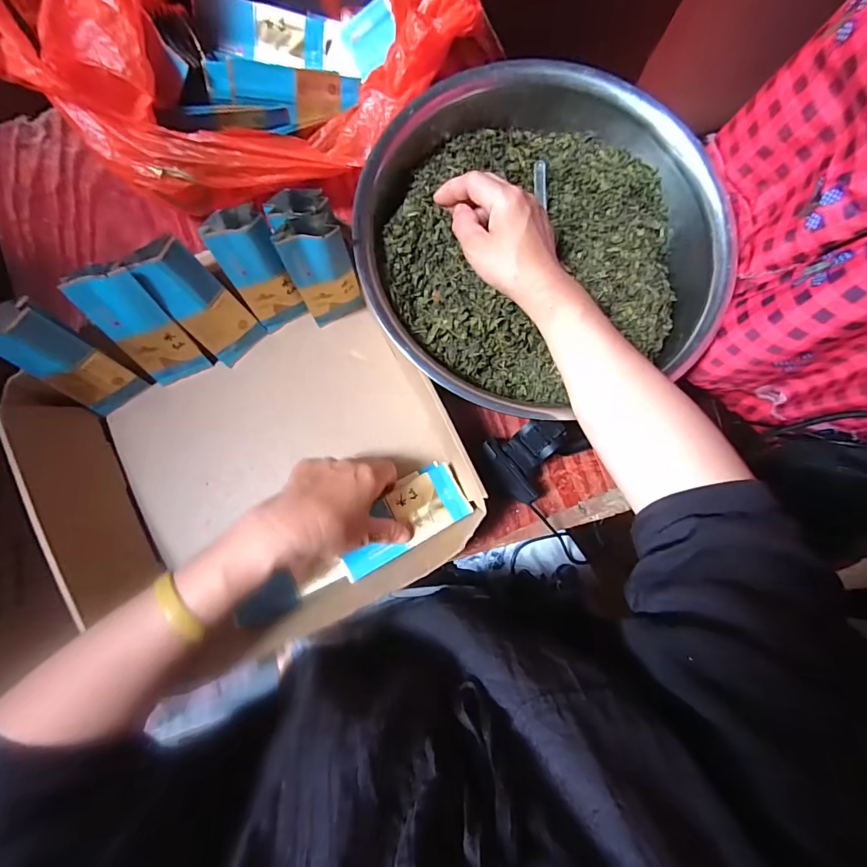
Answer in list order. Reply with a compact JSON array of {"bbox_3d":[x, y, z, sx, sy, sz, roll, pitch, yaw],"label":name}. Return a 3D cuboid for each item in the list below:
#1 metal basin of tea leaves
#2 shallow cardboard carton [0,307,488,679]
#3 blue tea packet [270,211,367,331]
[{"bbox_3d":[0.093,-0.182,0.417,0.319,0.073,0.317,-25,84,-6],"label":"metal basin of tea leaves"},{"bbox_3d":[-0.150,0.036,0.407,0.343,0.080,0.285,-24,83,-6],"label":"shallow cardboard carton"},{"bbox_3d":[-0.103,-0.149,0.410,0.053,0.128,0.042,-21,83,-6],"label":"blue tea packet"}]

